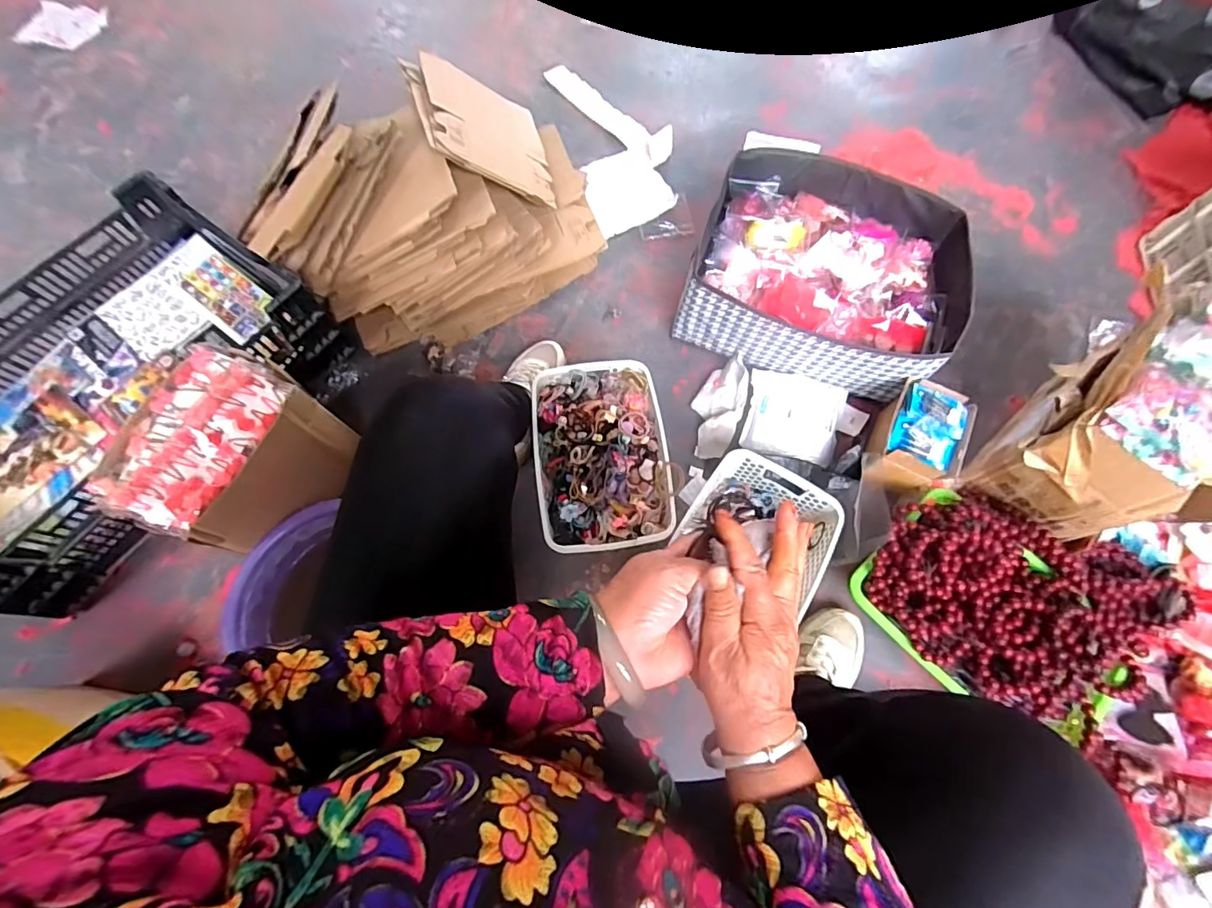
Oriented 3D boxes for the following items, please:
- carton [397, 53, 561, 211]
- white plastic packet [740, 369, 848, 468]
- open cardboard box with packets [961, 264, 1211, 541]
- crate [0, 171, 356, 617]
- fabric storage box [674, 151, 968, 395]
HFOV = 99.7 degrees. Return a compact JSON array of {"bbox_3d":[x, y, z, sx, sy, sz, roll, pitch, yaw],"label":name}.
[{"bbox_3d":[-0.220,-0.588,0.931,0.249,0.030,0.263,-1,65,-45],"label":"carton"},{"bbox_3d":[0.316,-0.060,0.857,0.156,0.027,0.152,13,70,5],"label":"white plastic packet"},{"bbox_3d":[0.707,-0.047,0.697,0.195,0.288,0.273,37,74,13],"label":"open cardboard box with packets"},{"bbox_3d":[-0.793,-0.089,0.803,0.427,0.178,0.635,31,70,11],"label":"crate"},{"bbox_3d":[0.371,-0.299,0.890,0.412,0.172,0.361,20,71,8],"label":"fabric storage box"}]

